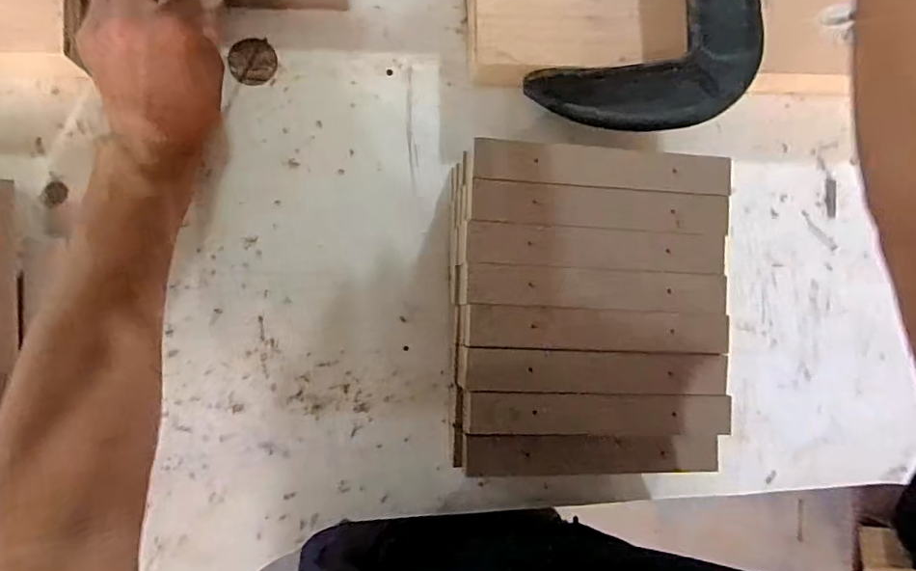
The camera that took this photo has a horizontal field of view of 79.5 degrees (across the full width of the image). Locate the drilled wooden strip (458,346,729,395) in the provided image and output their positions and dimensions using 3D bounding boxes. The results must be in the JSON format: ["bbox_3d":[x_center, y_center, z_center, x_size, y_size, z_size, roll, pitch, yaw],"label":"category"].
[{"bbox_3d":[0.089,0.056,0.351,0.175,0.004,0.026,3,86,-8],"label":"drilled wooden strip"}]

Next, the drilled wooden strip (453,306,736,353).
[{"bbox_3d":[0.090,0.028,0.351,0.176,0.004,0.026,3,86,-8],"label":"drilled wooden strip"}]

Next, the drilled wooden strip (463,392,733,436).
[{"bbox_3d":[0.092,0.084,0.356,0.176,0.010,0.027,2,86,-8],"label":"drilled wooden strip"}]

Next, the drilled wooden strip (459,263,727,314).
[{"bbox_3d":[0.089,0.002,0.352,0.176,0.004,0.026,2,86,-8],"label":"drilled wooden strip"}]

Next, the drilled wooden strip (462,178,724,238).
[{"bbox_3d":[0.094,-0.050,0.357,0.170,0.005,0.027,3,86,-8],"label":"drilled wooden strip"}]

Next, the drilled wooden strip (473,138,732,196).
[{"bbox_3d":[0.096,-0.077,0.358,0.170,0.006,0.027,3,86,-8],"label":"drilled wooden strip"}]

